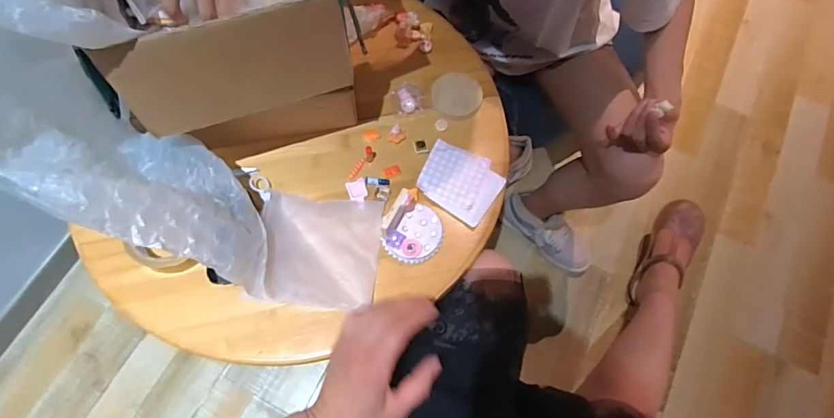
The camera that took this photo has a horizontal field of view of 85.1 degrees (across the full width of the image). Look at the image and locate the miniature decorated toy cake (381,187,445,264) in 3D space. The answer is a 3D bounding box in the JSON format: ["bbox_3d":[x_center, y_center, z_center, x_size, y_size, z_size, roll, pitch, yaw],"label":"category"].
[{"bbox_3d":[-0.001,0.018,0.548,0.073,0.056,0.085,34,72,10],"label":"miniature decorated toy cake"}]

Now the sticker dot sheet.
[{"bbox_3d":[0.056,-0.038,0.595,0.102,0.006,0.088,34,72,10],"label":"sticker dot sheet"}]

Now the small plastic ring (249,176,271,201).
[{"bbox_3d":[-0.200,-0.027,0.579,0.023,0.004,0.043,-5,52,-27],"label":"small plastic ring"}]

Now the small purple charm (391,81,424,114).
[{"bbox_3d":[-0.012,-0.155,0.636,0.044,0.014,0.045,1,70,-2],"label":"small purple charm"}]

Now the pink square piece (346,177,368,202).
[{"bbox_3d":[-0.077,-0.023,0.594,0.025,0.008,0.031,-18,71,-9],"label":"pink square piece"}]

